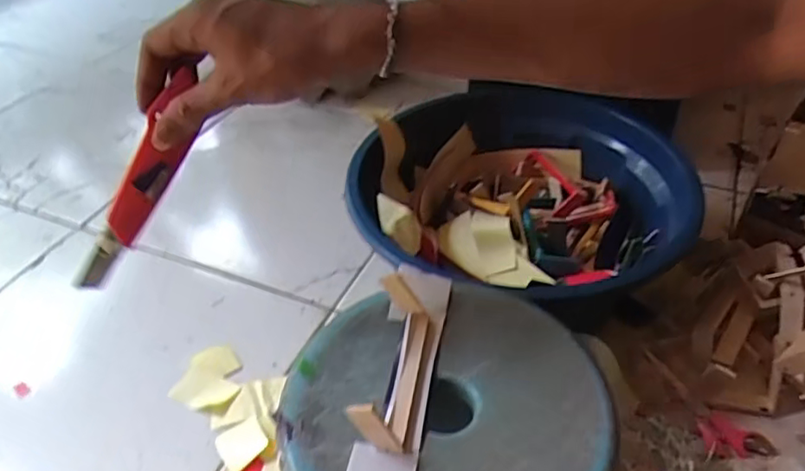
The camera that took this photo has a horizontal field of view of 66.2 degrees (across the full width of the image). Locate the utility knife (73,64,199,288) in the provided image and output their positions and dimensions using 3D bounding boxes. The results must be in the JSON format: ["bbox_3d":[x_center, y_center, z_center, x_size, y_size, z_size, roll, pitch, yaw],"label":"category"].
[{"bbox_3d":[-0.179,-0.031,0.426,0.028,0.180,0.018,15,27,-41],"label":"utility knife"}]

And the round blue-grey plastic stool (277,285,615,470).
[{"bbox_3d":[0.025,0.183,0.467,0.211,0.189,0.221,-2,41,2],"label":"round blue-grey plastic stool"}]

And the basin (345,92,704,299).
[{"bbox_3d":[0.120,-0.031,0.672,0.333,0.147,0.352,-2,41,2],"label":"basin"}]

